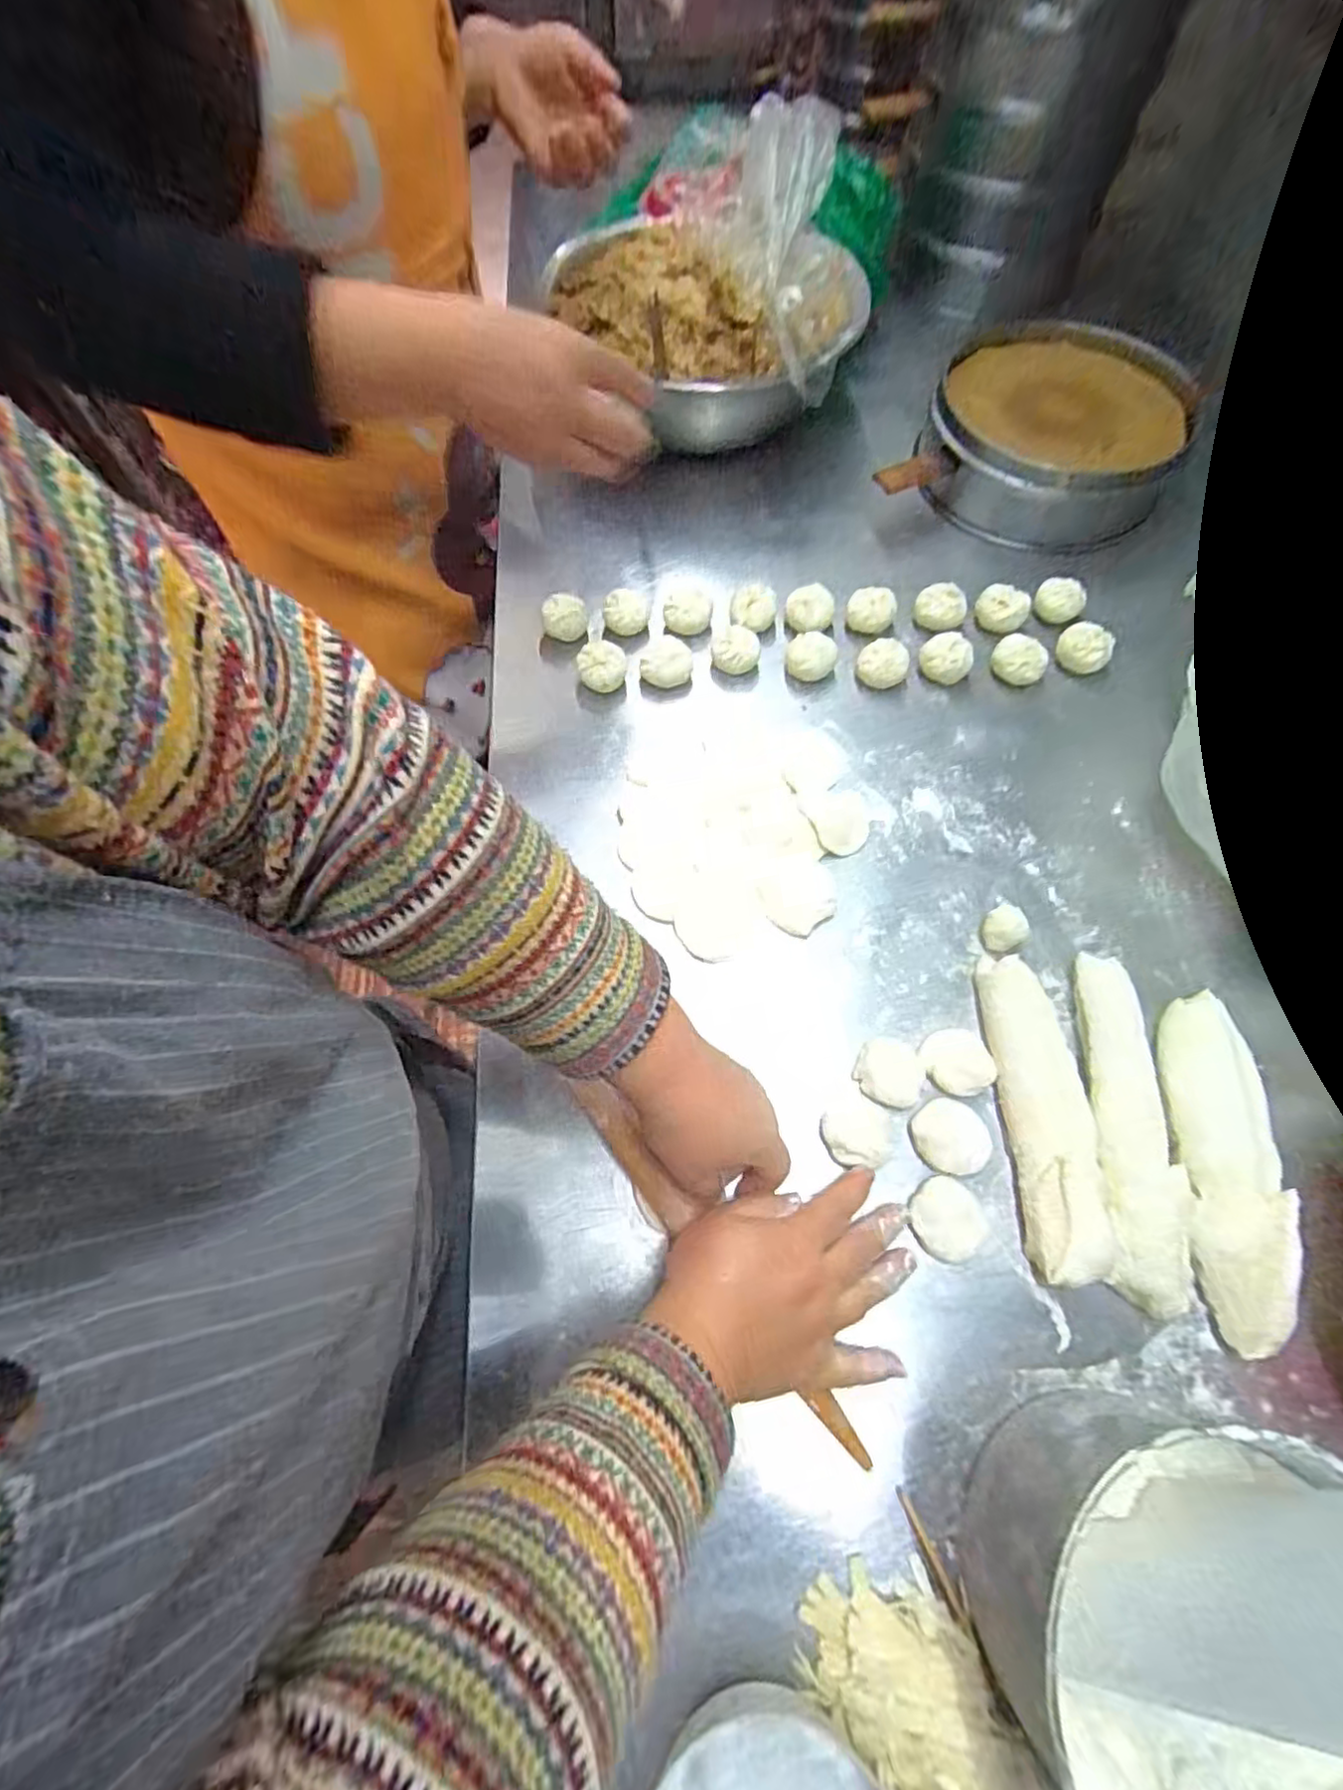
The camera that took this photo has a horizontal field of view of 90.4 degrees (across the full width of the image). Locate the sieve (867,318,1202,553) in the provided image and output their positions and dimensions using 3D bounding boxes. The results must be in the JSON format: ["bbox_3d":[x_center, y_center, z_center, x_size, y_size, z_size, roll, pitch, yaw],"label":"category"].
[{"bbox_3d":[0.349,-0.450,0.650,0.236,0.081,0.240,-1,66,2],"label":"sieve"}]

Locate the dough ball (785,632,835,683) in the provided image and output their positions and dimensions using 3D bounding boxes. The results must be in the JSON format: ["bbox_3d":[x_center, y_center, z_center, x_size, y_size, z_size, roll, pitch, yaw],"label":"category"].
[{"bbox_3d":[0.119,-0.202,0.572,0.042,0.034,0.038,8,66,6],"label":"dough ball"}]

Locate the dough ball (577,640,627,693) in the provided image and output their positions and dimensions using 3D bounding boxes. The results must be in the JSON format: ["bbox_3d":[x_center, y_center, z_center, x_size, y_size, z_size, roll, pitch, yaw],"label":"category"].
[{"bbox_3d":[-0.059,-0.190,0.565,0.038,0.036,0.032,-13,66,-4],"label":"dough ball"}]

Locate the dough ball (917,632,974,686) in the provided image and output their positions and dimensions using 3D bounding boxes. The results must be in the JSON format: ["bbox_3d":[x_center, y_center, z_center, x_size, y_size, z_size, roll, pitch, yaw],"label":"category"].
[{"bbox_3d":[0.233,-0.200,0.570,0.042,0.034,0.038,16,67,9],"label":"dough ball"}]

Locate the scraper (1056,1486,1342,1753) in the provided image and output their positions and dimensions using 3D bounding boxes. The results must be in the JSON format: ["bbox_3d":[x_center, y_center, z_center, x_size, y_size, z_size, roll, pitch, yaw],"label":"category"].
[{"bbox_3d":[0.217,0.264,0.255,0.100,0.124,0.005,-11,68,-43],"label":"scraper"}]

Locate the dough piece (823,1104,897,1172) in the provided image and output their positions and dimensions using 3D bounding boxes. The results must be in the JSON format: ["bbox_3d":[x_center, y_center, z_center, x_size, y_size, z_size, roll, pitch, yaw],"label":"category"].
[{"bbox_3d":[0.119,0.152,0.422,0.043,0.015,0.037,1,66,3],"label":"dough piece"}]

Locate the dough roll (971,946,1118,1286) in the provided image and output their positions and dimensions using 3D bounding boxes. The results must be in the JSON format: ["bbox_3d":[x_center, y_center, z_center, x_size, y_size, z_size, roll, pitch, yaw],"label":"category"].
[{"bbox_3d":[0.232,0.132,0.418,0.050,0.029,0.189,-3,66,1],"label":"dough roll"}]

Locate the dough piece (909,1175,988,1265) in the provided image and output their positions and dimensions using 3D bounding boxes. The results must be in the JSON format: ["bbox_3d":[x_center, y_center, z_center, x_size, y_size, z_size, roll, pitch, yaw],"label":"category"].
[{"bbox_3d":[0.164,0.193,0.398,0.039,0.014,0.044,-13,66,-4],"label":"dough piece"}]

